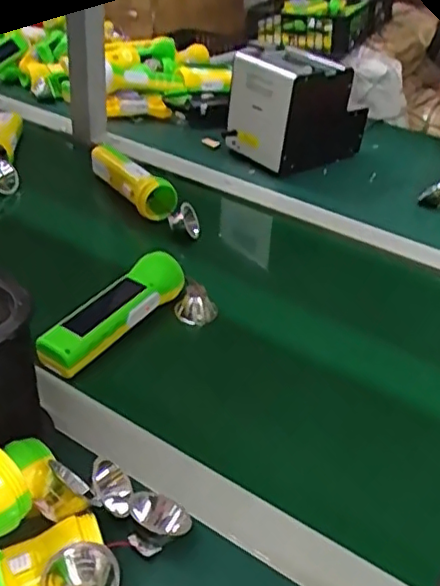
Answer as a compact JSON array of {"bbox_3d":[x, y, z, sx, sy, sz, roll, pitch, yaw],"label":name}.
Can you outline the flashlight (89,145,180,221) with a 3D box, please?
[{"bbox_3d":[-0.119,-0.150,0.822,0.045,0.044,0.163,-22,43,-31],"label":"flashlight"}]

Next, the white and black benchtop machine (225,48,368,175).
[{"bbox_3d":[0.116,-0.280,0.937,0.179,0.143,0.124,-23,43,-31],"label":"white and black benchtop machine"}]

